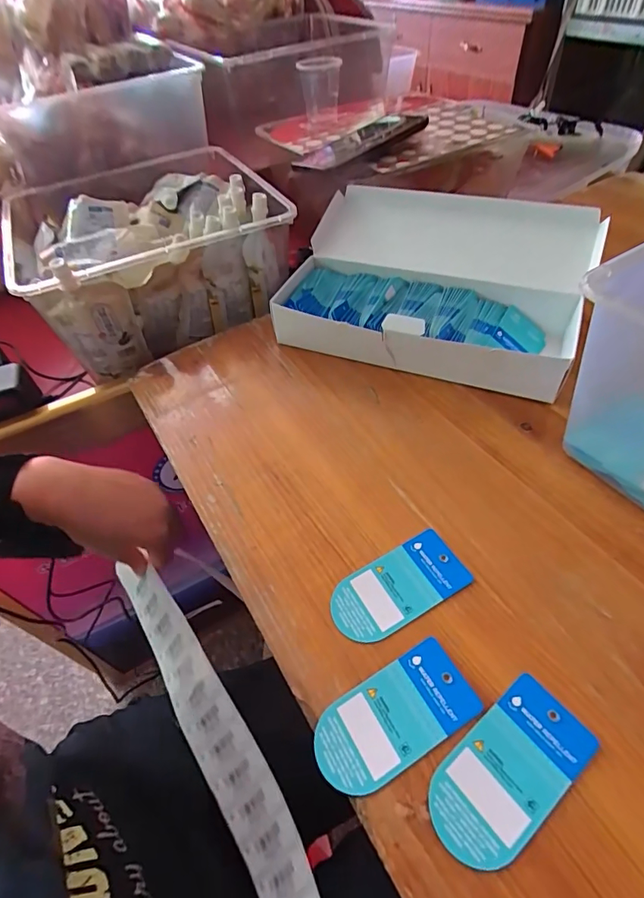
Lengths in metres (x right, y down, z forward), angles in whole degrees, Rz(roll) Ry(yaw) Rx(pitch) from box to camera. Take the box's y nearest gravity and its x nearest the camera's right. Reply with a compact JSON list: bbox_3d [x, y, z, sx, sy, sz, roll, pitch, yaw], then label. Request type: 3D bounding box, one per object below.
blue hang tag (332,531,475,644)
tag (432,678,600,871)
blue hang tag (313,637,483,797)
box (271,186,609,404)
[{"bbox_3d":[0.051,0.093,0.307,0.091,0.004,0.045,-27,53,-13],"label":"blue hang tag"},{"bbox_3d":[0.097,0.168,0.238,0.093,0.004,0.045,-35,56,-19],"label":"tag"},{"bbox_3d":[0.041,0.153,0.260,0.092,0.004,0.046,-28,53,-12],"label":"blue hang tag"},{"bbox_3d":[0.113,-0.166,0.467,0.285,0.110,0.217,16,54,20],"label":"box"}]

